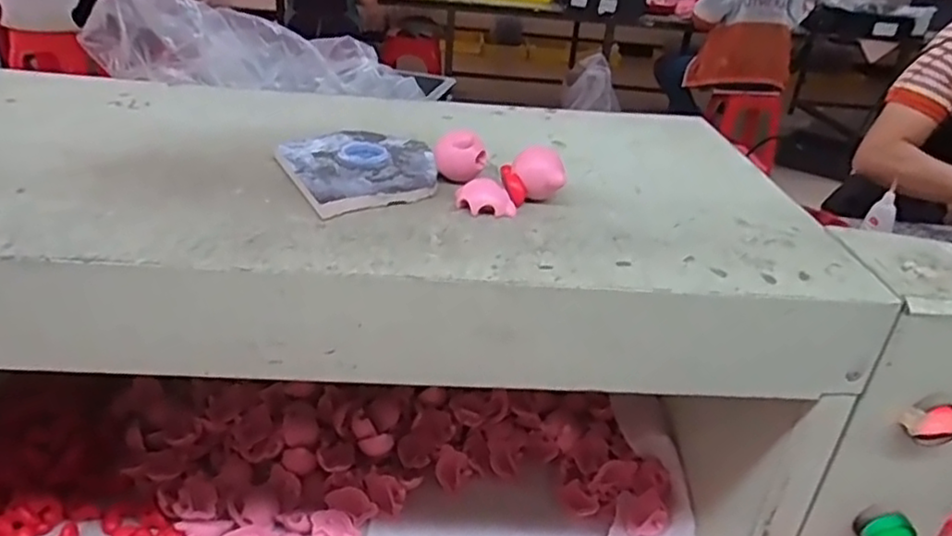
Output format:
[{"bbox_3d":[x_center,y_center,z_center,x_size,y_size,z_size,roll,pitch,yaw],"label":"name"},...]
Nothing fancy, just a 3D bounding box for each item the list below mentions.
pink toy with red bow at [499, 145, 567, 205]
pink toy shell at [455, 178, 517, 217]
[{"bbox_3d":[0.031,-0.052,0.365,0.031,0.024,0.025,0,29,-10],"label":"pink toy with red bow"},{"bbox_3d":[0.006,-0.038,0.357,0.032,0.012,0.021,7,29,2],"label":"pink toy shell"}]

